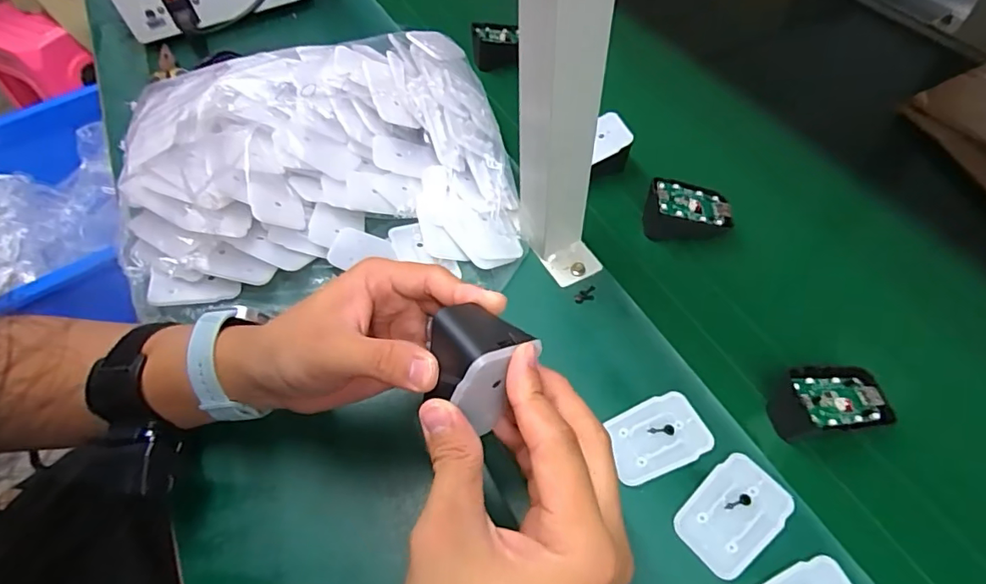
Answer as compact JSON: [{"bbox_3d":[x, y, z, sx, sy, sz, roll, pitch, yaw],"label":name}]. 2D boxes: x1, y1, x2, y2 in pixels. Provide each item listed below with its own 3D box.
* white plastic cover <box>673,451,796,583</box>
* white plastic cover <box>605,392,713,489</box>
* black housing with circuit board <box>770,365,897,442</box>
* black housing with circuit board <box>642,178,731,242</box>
[{"bbox_3d":[0.143,0.131,0.311,0.068,0.009,0.044,-37,61,-19],"label":"white plastic cover"},{"bbox_3d":[0.105,0.093,0.337,0.065,0.009,0.043,-20,56,-9],"label":"white plastic cover"},{"bbox_3d":[0.220,0.071,0.340,0.066,0.033,0.041,-7,55,0],"label":"black housing with circuit board"},{"bbox_3d":[0.160,-0.069,0.435,0.077,0.039,0.039,-1,56,4],"label":"black housing with circuit board"}]

